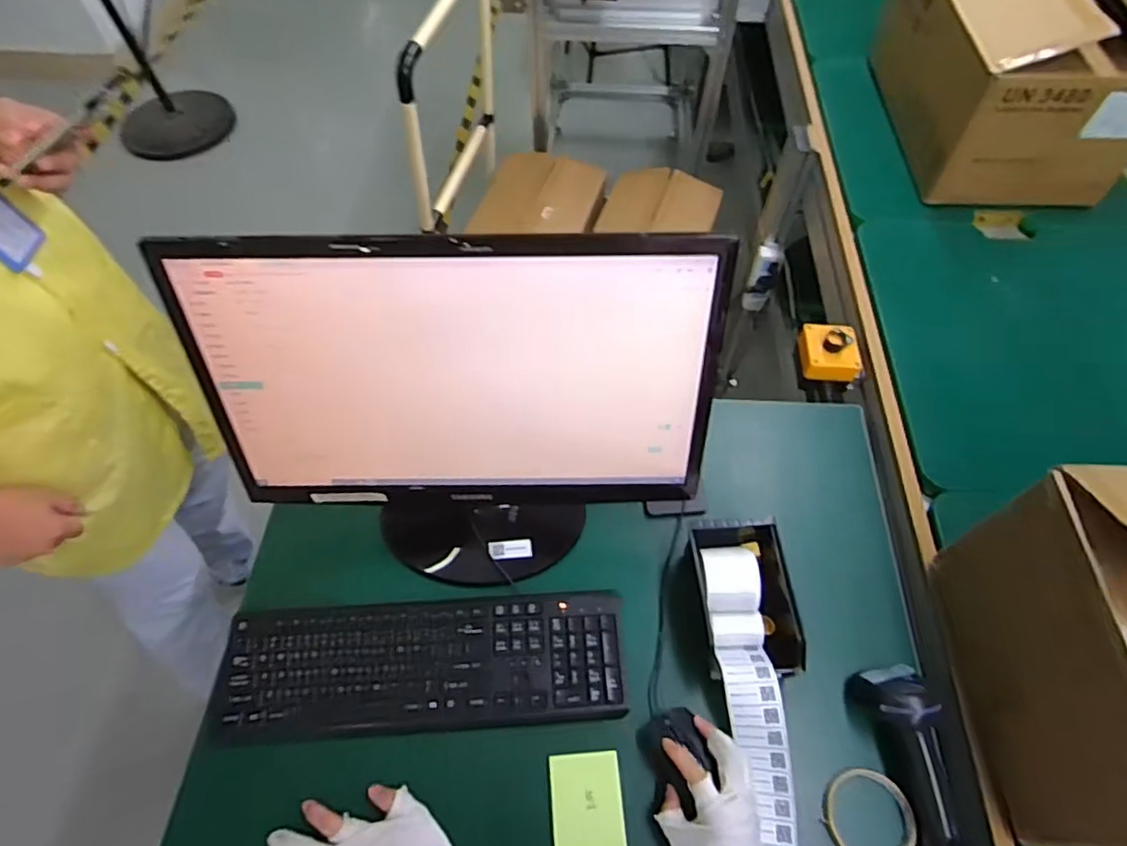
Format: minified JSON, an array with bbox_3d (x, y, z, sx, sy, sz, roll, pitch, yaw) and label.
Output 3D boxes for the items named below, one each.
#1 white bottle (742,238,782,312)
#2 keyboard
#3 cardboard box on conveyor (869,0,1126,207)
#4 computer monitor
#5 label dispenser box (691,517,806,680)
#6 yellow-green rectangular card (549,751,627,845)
[{"bbox_3d":[0.462,-0.336,1.462,0.063,0.184,0.085,19,60,11],"label":"white bottle"},{"bbox_3d":[-0.153,0.268,0.705,0.439,0.018,0.133,-2,58,-2],"label":"keyboard"},{"bbox_3d":[0.804,-0.657,1.129,0.331,0.315,0.510,2,58,1],"label":"cardboard box on conveyor"},{"bbox_3d":[-0.106,0.004,0.681,0.505,0.361,0.219,2,58,1],"label":"computer monitor"},{"bbox_3d":[0.204,0.202,0.730,0.106,0.071,0.175,-3,58,-3],"label":"label dispenser box"},{"bbox_3d":[0.024,0.391,0.649,0.072,0.004,0.092,-3,58,-3],"label":"yellow-green rectangular card"}]

